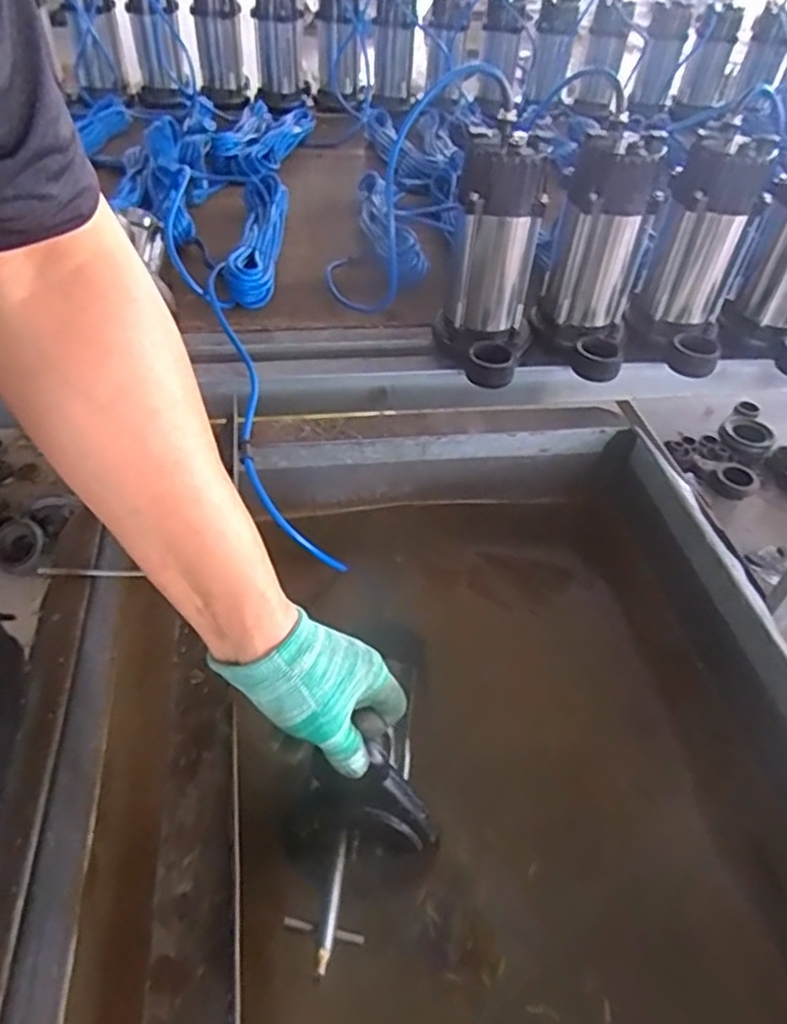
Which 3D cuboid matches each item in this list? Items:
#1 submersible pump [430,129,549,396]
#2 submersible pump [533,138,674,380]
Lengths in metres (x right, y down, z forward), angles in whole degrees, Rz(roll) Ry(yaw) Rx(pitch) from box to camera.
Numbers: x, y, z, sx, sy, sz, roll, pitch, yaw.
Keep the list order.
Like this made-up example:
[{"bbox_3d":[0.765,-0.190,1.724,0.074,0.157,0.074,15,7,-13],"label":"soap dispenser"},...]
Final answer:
[{"bbox_3d":[0.106,-0.273,0.713,0.107,0.233,0.135,10,45,5],"label":"submersible pump"},{"bbox_3d":[0.231,-0.289,0.731,0.107,0.223,0.138,12,45,7],"label":"submersible pump"}]

